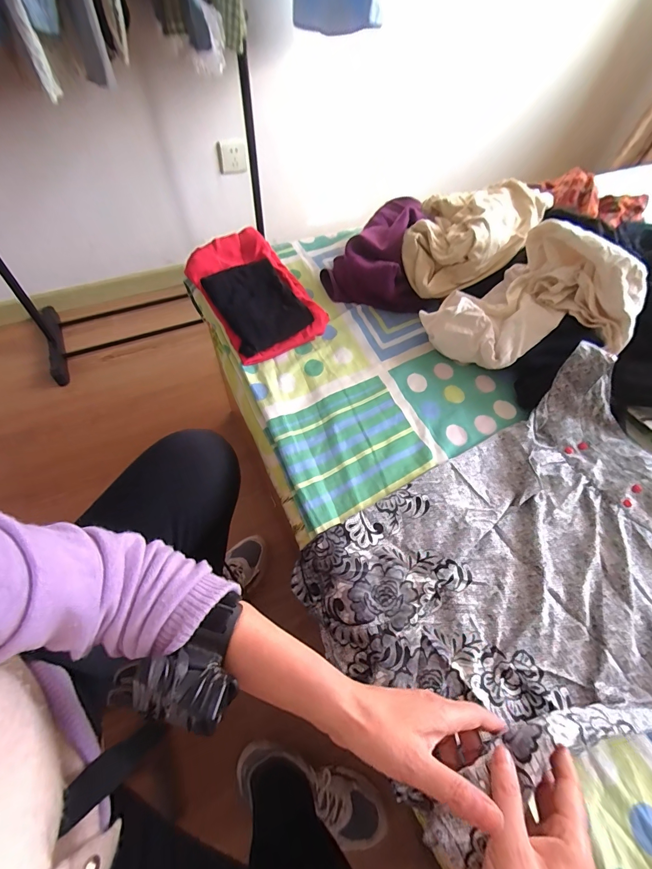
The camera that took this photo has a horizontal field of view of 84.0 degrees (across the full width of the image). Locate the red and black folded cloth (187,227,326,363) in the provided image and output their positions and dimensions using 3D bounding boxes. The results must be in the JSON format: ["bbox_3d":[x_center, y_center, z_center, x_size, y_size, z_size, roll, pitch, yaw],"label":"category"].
[{"bbox_3d":[-0.138,-0.279,0.677,0.178,0.047,0.329,-25,61,-18],"label":"red and black folded cloth"}]

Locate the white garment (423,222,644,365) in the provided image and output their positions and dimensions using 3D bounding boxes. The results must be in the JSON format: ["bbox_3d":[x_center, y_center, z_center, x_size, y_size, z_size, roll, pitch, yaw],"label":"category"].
[{"bbox_3d":[0.309,-0.176,0.557,0.207,0.183,0.236,-34,64,-22],"label":"white garment"}]

